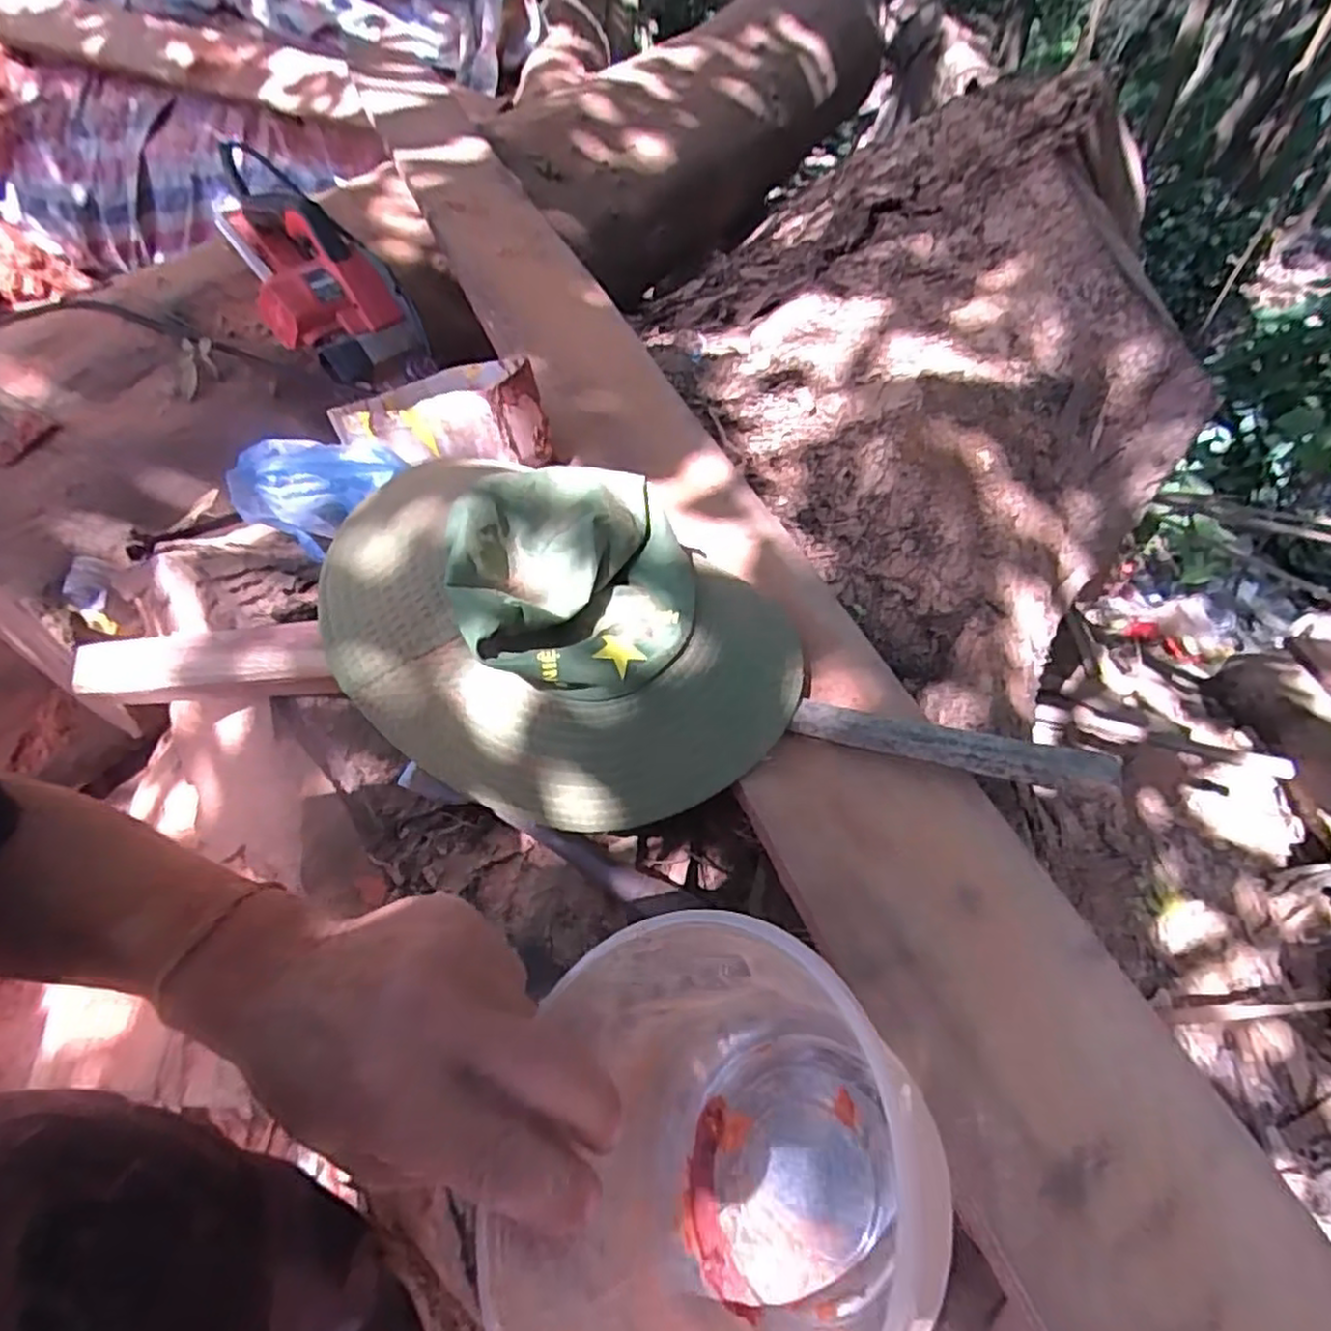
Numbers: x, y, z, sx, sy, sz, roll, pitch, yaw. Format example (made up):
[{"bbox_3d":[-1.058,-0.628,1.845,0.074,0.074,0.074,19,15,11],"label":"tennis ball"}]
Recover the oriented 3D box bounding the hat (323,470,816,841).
[{"bbox_3d":[-0.080,-0.026,0.521,0.335,0.129,0.239,25,52,16],"label":"hat"}]

